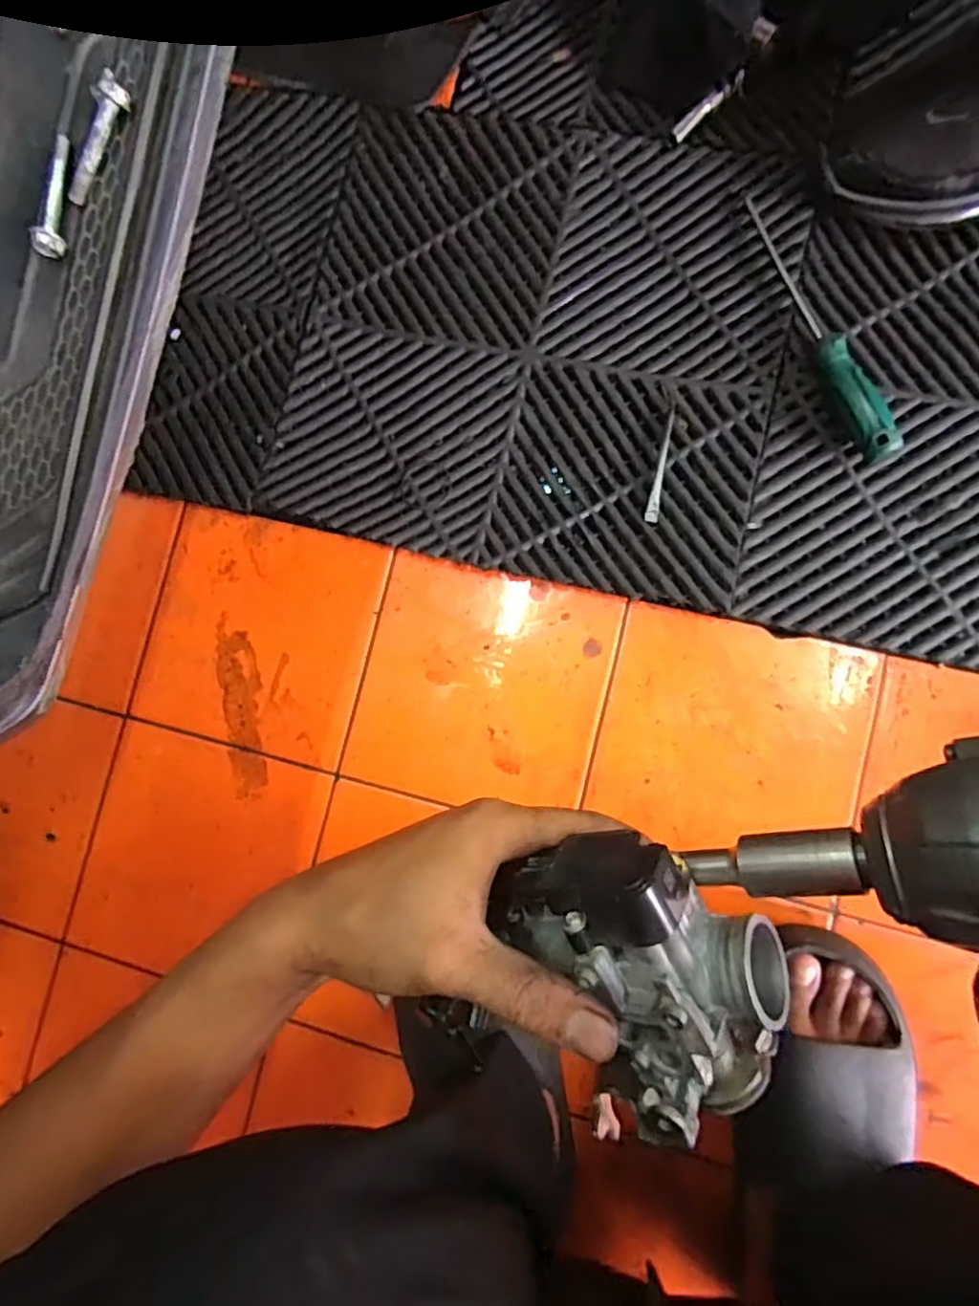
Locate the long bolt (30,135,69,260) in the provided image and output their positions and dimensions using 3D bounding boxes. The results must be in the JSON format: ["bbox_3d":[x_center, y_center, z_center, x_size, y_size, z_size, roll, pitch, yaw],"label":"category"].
[{"bbox_3d":[-0.177,-0.186,0.257,0.009,0.009,0.050,1,85,8],"label":"long bolt"}]

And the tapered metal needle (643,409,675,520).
[{"bbox_3d":[0.138,-0.152,0.514,0.009,0.005,0.096,10,86,8],"label":"tapered metal needle"}]

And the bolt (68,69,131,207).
[{"bbox_3d":[-0.157,-0.204,0.252,0.012,0.008,0.048,36,107,9],"label":"bolt"}]

